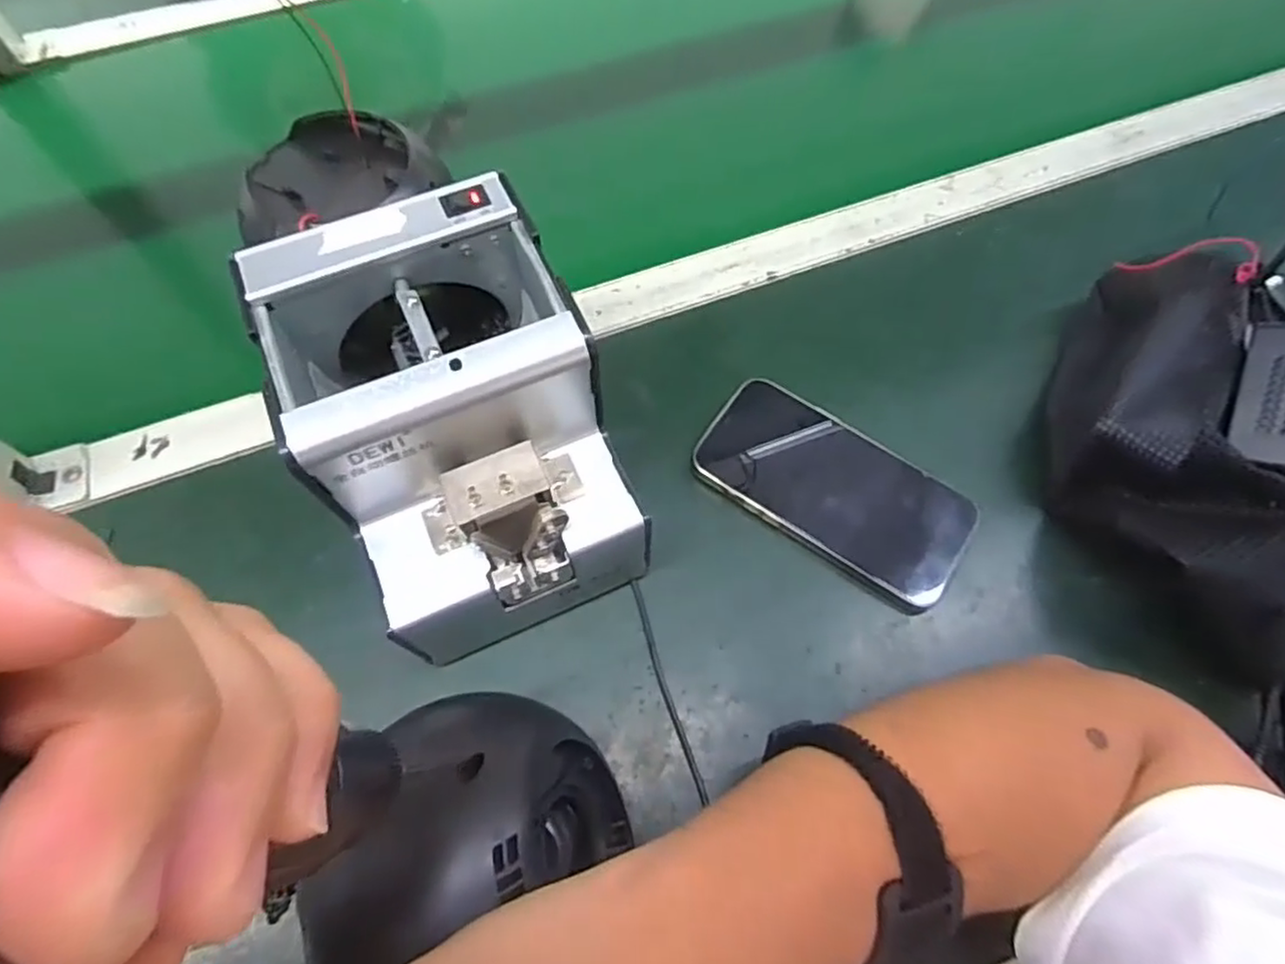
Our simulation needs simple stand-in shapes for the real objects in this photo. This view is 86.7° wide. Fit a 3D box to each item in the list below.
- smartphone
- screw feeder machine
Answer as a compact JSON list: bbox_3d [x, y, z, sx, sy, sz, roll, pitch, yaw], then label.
[{"bbox_3d":[0.113,0.004,0.405,0.160,0.009,0.080,33,69,14],"label":"smartphone"},{"bbox_3d":[-0.087,-0.021,0.339,0.124,0.148,0.162,-23,68,-11],"label":"screw feeder machine"}]

